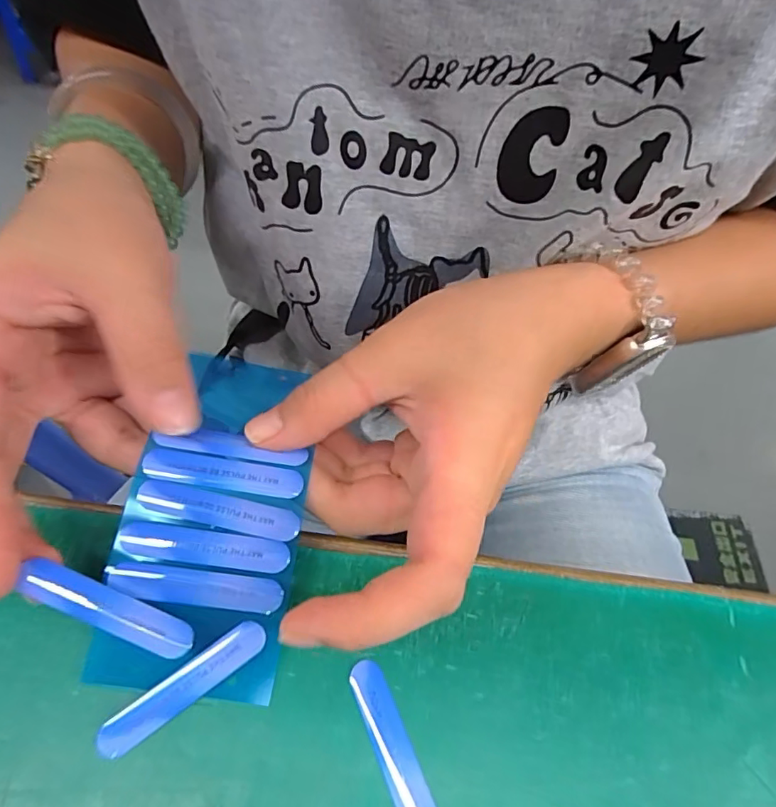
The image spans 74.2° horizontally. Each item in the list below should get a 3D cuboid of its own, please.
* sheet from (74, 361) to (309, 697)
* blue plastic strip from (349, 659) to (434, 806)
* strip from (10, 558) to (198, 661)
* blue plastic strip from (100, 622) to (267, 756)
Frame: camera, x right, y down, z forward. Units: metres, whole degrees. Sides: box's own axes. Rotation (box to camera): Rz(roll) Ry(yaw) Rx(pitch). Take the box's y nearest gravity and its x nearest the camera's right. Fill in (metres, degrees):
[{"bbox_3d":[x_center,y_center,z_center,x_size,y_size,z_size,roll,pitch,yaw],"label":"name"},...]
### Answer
[{"bbox_3d":[-0.055,0.035,0.167,0.053,0.009,0.103,10,67,-7],"label":"sheet"},{"bbox_3d":[0.002,0.098,0.144,0.010,0.004,0.050,-20,61,-15],"label":"blue plastic strip"},{"bbox_3d":[-0.077,0.057,0.142,0.048,0.004,0.009,29,59,-6],"label":"strip"},{"bbox_3d":[-0.059,0.082,0.149,0.050,0.007,0.009,-31,64,-21],"label":"blue plastic strip"}]

